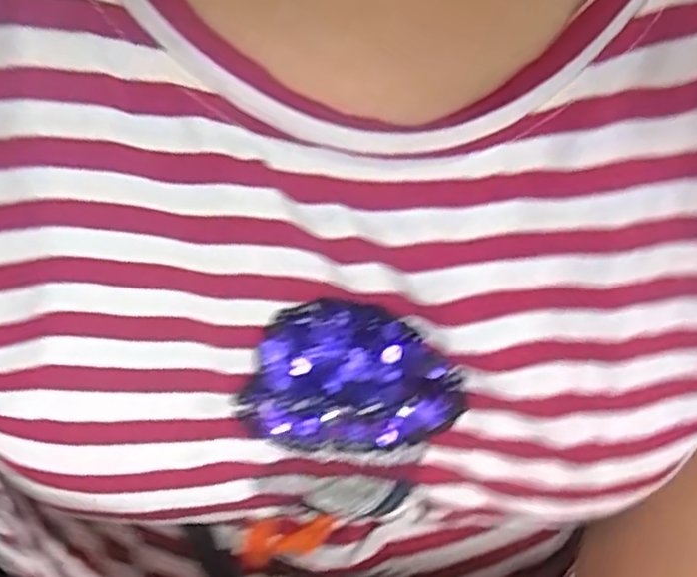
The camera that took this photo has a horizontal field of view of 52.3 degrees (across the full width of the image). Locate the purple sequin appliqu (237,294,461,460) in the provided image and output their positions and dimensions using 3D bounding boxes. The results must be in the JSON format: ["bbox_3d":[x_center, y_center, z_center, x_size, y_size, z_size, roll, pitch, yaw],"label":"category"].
[{"bbox_3d":[0.001,0.033,0.226,0.064,0.055,0.005,25,18,-8],"label":"purple sequin appliqu"}]

